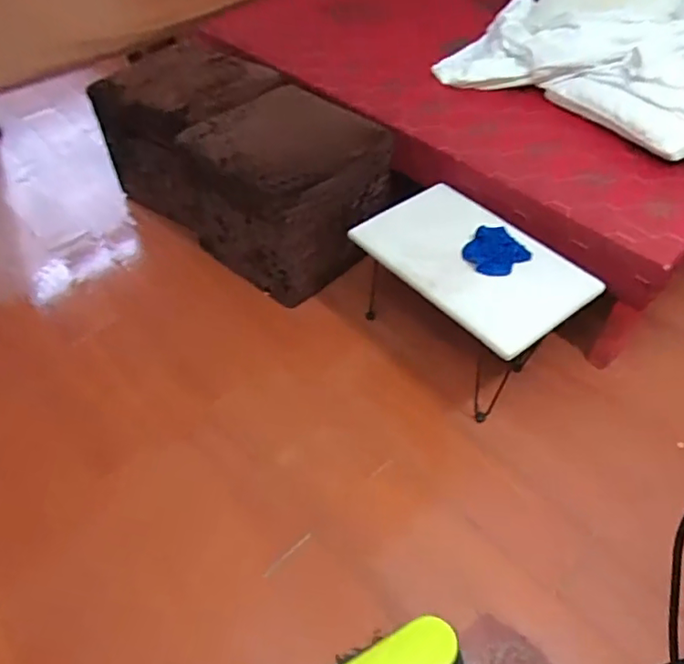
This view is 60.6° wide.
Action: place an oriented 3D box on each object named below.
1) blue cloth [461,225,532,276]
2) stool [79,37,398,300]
[{"bbox_3d":[0.333,-0.177,1.281,0.123,0.028,0.119,-27,56,-21],"label":"blue cloth"},{"bbox_3d":[-0.275,-0.489,1.635,0.749,0.393,0.404,35,59,24],"label":"stool"}]

